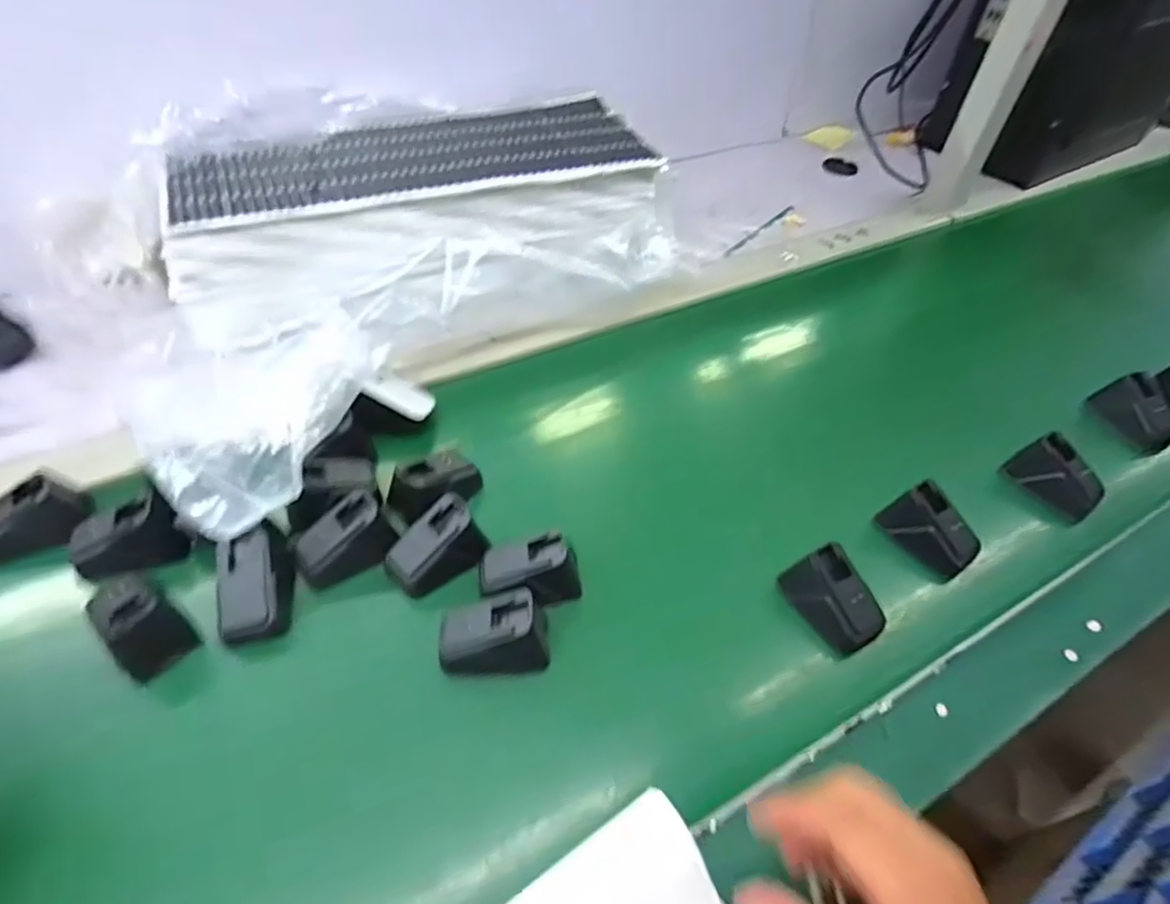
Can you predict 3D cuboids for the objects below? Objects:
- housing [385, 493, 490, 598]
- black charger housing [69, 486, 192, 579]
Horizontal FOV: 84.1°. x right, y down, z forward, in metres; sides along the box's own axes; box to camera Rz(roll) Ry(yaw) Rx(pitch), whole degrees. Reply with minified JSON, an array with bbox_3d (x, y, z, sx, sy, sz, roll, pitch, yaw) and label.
[{"bbox_3d":[-0.102,0.067,0.446,0.044,0.037,0.062,37,55,26],"label":"housing"},{"bbox_3d":[-0.306,0.058,0.434,0.061,0.042,0.030,-18,51,-19],"label":"black charger housing"}]

